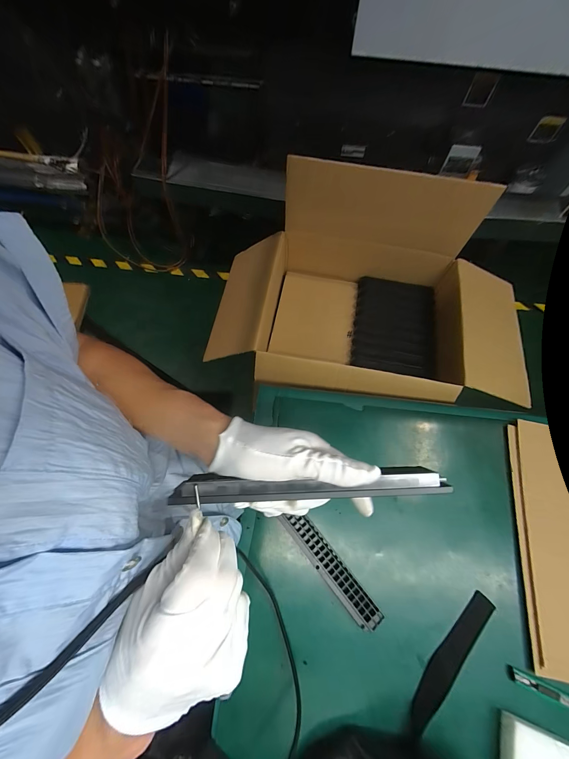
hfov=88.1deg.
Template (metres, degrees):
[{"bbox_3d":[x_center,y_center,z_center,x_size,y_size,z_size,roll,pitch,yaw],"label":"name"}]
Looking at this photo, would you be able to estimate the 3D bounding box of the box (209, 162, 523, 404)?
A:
[{"bbox_3d":[0.188,-0.205,0.769,0.778,0.366,0.430,8,68,3],"label":"box"}]

